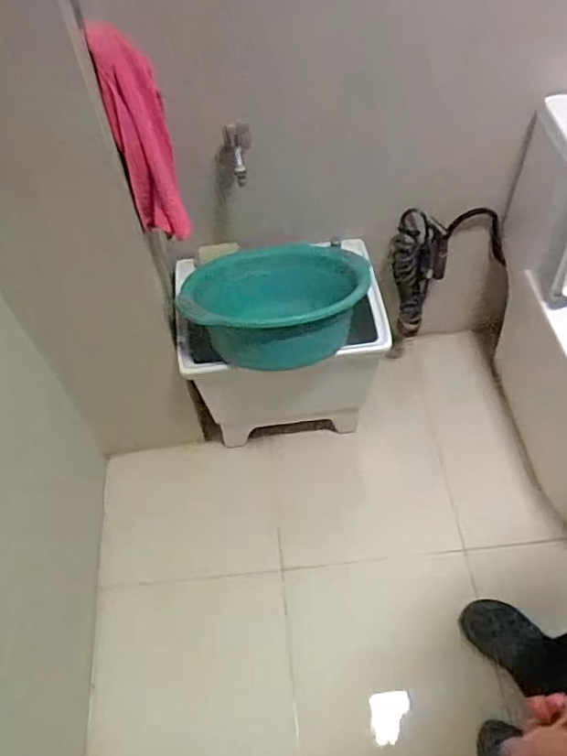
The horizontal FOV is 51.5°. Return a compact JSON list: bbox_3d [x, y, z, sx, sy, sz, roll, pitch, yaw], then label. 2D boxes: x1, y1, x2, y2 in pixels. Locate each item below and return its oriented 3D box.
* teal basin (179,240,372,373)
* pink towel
[{"bbox_3d":[-0.007,-0.165,1.084,0.349,0.129,0.291,-3,55,2],"label":"teal basin"},{"bbox_3d":[-0.199,-0.341,0.840,0.076,0.291,0.093,-15,56,-7],"label":"pink towel"}]

